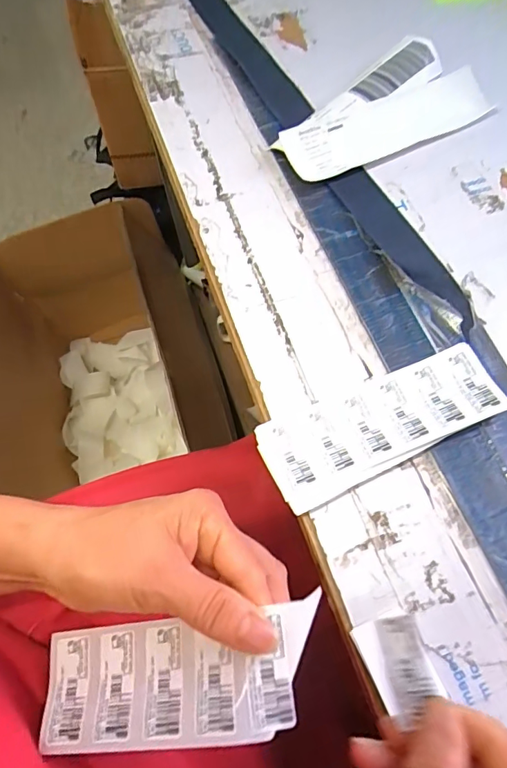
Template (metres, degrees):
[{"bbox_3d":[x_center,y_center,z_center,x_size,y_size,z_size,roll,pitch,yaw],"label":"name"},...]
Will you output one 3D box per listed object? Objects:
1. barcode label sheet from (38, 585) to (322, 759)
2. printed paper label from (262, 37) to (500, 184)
[{"bbox_3d":[-0.037,0.138,0.225,0.138,0.007,0.052,-16,56,12],"label":"barcode label sheet"},{"bbox_3d":[0.110,-0.248,0.443,0.190,0.023,0.102,-26,65,-10],"label":"printed paper label"}]

